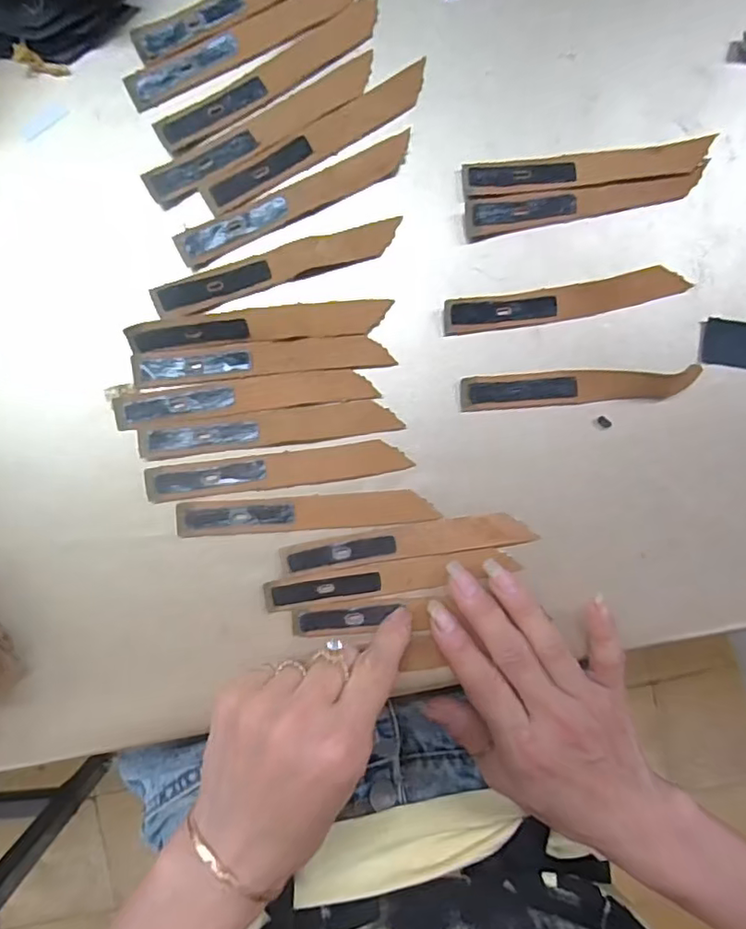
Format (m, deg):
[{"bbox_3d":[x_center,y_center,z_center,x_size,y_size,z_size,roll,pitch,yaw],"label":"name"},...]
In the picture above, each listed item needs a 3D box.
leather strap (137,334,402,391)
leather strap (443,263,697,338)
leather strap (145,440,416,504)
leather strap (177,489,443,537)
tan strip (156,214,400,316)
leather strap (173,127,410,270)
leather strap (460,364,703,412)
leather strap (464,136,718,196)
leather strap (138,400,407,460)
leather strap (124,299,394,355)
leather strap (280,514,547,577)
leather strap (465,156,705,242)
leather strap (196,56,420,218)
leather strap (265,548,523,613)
[{"bbox_3d":[-0.054,-0.051,0.286,0.124,0.004,0.017,-6,91,-3],"label":"leather strap"},{"bbox_3d":[0.096,-0.082,0.292,0.121,0.006,0.018,-10,91,-2],"label":"leather strap"},{"bbox_3d":[-0.047,0.003,0.288,0.126,0.004,0.018,-7,91,-3],"label":"leather strap"},{"bbox_3d":[-0.032,0.024,0.288,0.124,0.004,0.016,-3,91,-3],"label":"leather strap"},{"bbox_3d":[-0.045,-0.097,0.282,0.121,0.007,0.017,-19,92,-2],"label":"tan strip"},{"bbox_3d":[-0.037,-0.130,0.284,0.123,0.004,0.017,-26,92,-2],"label":"leather strap"},{"bbox_3d":[0.104,-0.039,0.291,0.119,0.013,0.017,-3,91,-3],"label":"leather strap"},{"bbox_3d":[0.107,-0.148,0.290,0.124,0.006,0.017,-6,91,-3],"label":"leather strap"},{"bbox_3d":[-0.051,-0.017,0.287,0.123,0.004,0.018,-7,91,-3],"label":"leather strap"},{"bbox_3d":[-0.054,-0.068,0.283,0.124,0.008,0.017,-6,91,-3],"label":"leather strap"},{"bbox_3d":[0.017,0.040,0.290,0.123,0.004,0.017,-9,91,-3],"label":"leather strap"},{"bbox_3d":[0.107,-0.133,0.290,0.123,0.004,0.018,-12,91,-2],"label":"leather strap"},{"bbox_3d":[-0.026,-0.159,0.284,0.124,0.004,0.018,-32,92,-2],"label":"leather strap"},{"bbox_3d":[0.009,0.056,0.291,0.124,0.006,0.016,-9,91,-2],"label":"leather strap"}]

